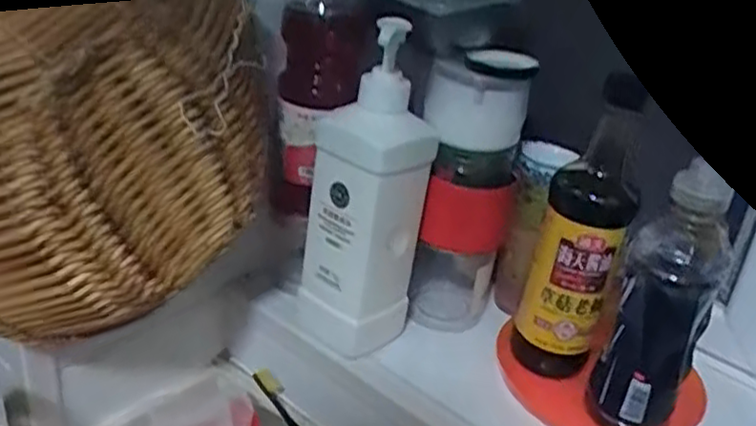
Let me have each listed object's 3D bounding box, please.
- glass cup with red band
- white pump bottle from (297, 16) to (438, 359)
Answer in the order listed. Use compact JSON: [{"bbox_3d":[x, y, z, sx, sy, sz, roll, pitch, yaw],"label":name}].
[{"bbox_3d":[0.078,-0.007,0.655,0.085,0.283,0.077,9,27,5],"label":"glass cup with red band"},{"bbox_3d":[-0.008,-0.020,0.598,0.079,0.273,0.068,-17,35,-39],"label":"white pump bottle"}]

